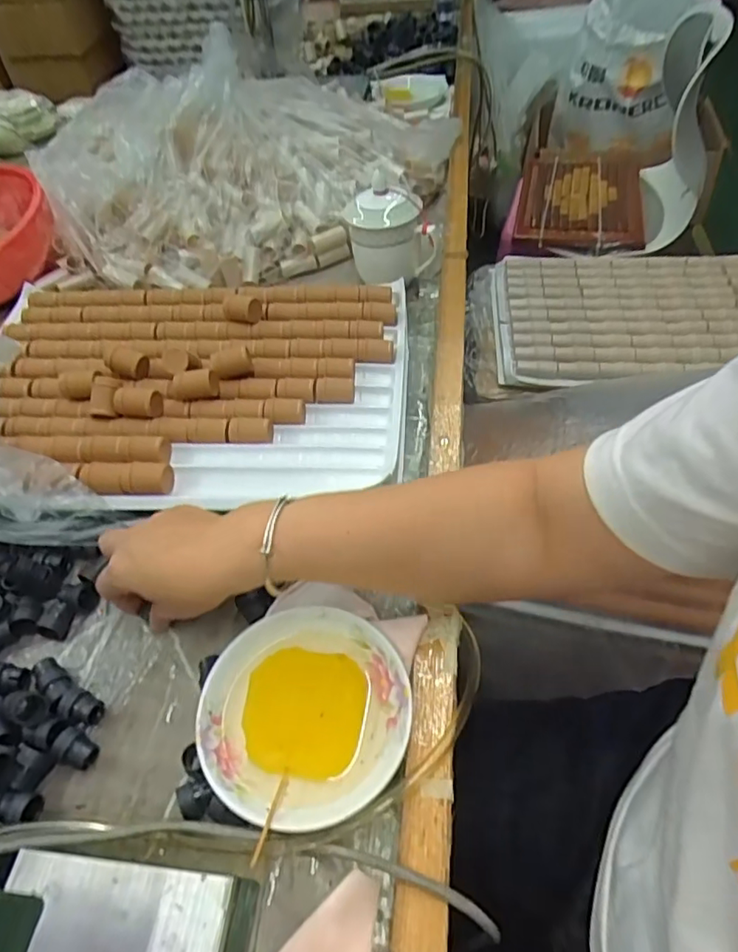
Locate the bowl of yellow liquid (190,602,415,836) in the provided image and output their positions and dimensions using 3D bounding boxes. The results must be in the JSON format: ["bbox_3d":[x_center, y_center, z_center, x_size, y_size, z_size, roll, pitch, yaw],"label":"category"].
[{"bbox_3d":[-0.040,0.154,0.371,0.129,0.032,0.128,-2,51,3],"label":"bowl of yellow liquid"}]

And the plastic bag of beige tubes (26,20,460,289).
[{"bbox_3d":[-0.158,-0.442,0.773,0.530,0.146,0.357,-38,58,-23],"label":"plastic bag of beige tubes"}]

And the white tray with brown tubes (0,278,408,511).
[{"bbox_3d":[-0.179,-0.096,0.543,0.422,0.047,0.304,1,52,5],"label":"white tray with brown tubes"}]

